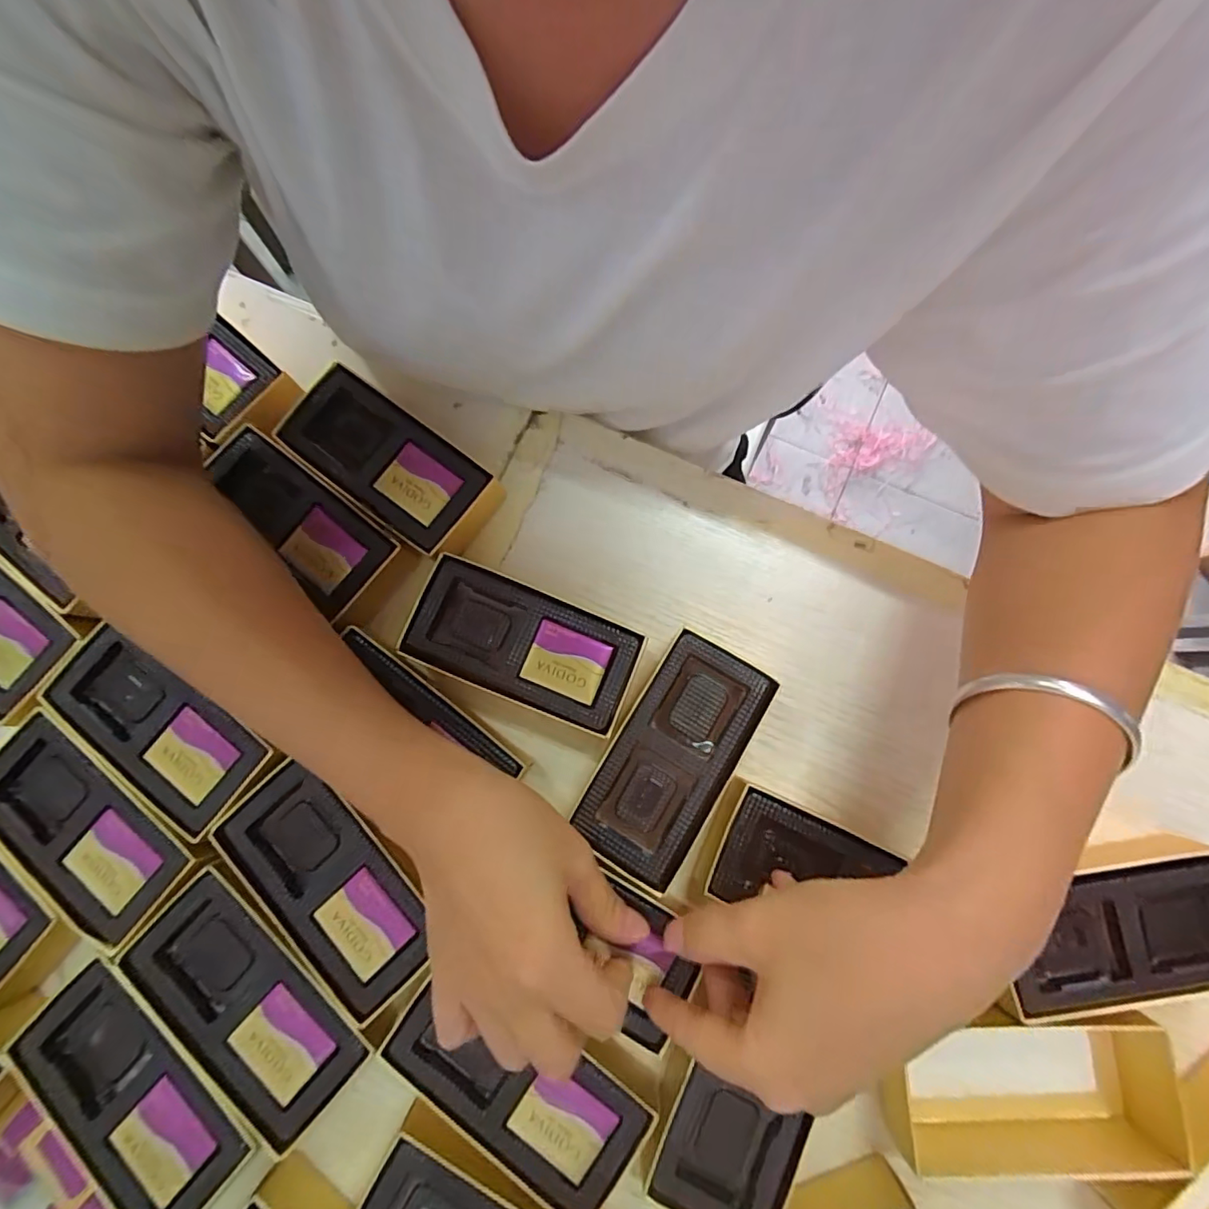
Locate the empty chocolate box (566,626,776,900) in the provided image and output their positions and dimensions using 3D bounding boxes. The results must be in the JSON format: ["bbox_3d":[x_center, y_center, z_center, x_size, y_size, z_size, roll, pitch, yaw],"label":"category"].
[{"bbox_3d":[0.033,0.075,0.277,0.054,0.034,0.114,31,81,7],"label":"empty chocolate box"}]

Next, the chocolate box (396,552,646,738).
[{"bbox_3d":[-0.041,0.021,0.289,0.115,0.032,0.056,22,80,5],"label":"chocolate box"}]

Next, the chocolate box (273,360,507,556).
[{"bbox_3d":[-0.118,-0.077,0.307,0.117,0.034,0.055,37,82,8],"label":"chocolate box"}]

